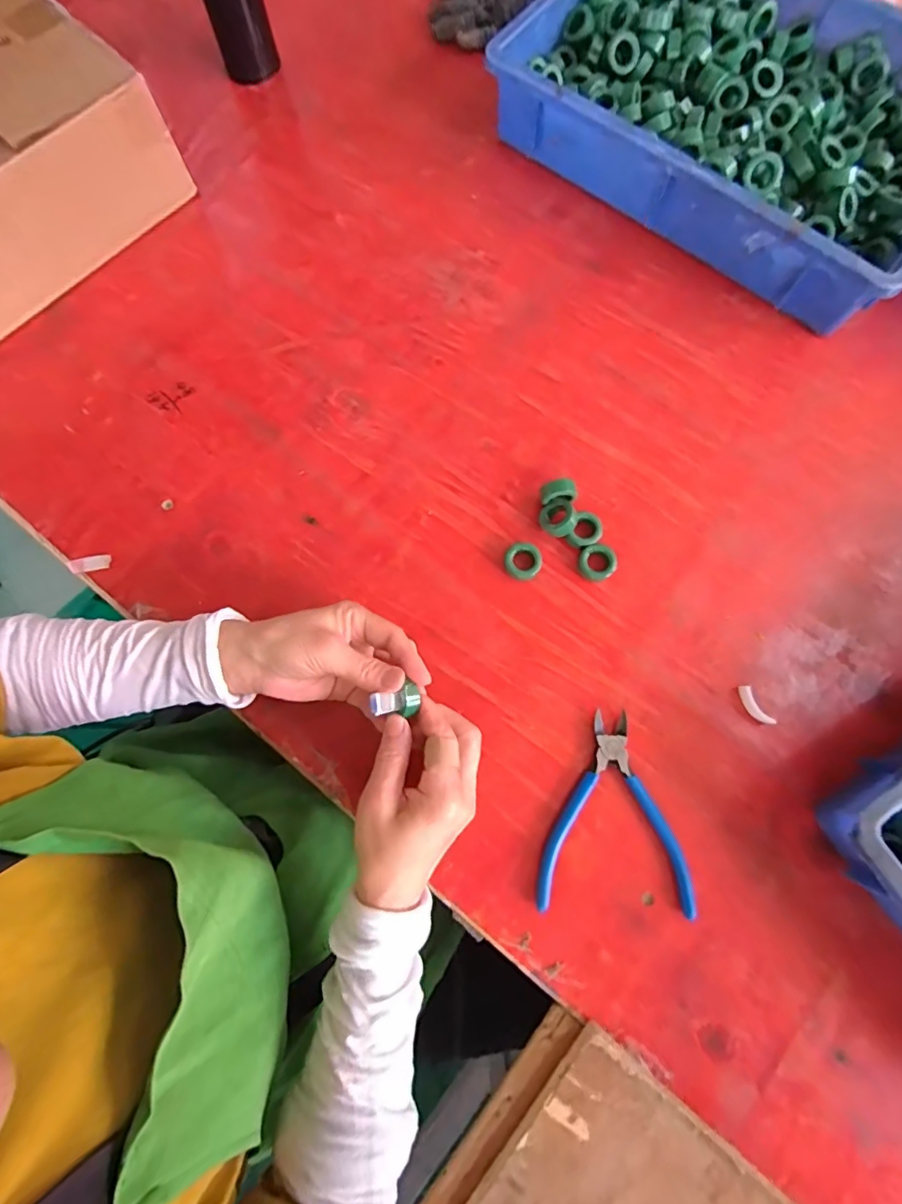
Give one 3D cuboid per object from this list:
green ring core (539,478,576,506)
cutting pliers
[{"bbox_3d":[0.092,-0.093,0.457,0.031,0.026,0.019,-11,76,-2],"label":"green ring core"},{"bbox_3d":[0.126,0.159,0.400,0.112,0.009,0.140,4,76,2],"label":"cutting pliers"}]

